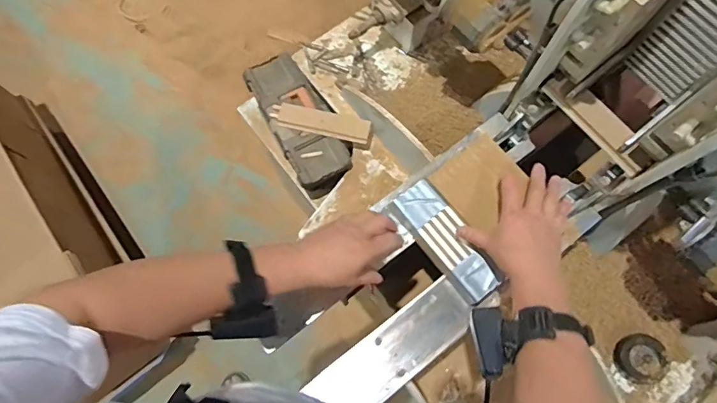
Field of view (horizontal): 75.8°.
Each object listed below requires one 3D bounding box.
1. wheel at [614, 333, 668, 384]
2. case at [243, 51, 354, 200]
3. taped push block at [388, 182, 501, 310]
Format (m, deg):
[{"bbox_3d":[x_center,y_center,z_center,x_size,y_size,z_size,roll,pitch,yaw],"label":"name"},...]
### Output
[{"bbox_3d":[0.472,0.263,0.772,0.068,0.049,0.074,0,74,1],"label":"wheel"},{"bbox_3d":[-0.112,-0.156,0.920,0.132,0.075,0.281,-27,76,-7],"label":"case"},{"bbox_3d":[0.121,0.055,0.637,0.060,0.045,0.176,-33,73,-8],"label":"taped push block"}]

